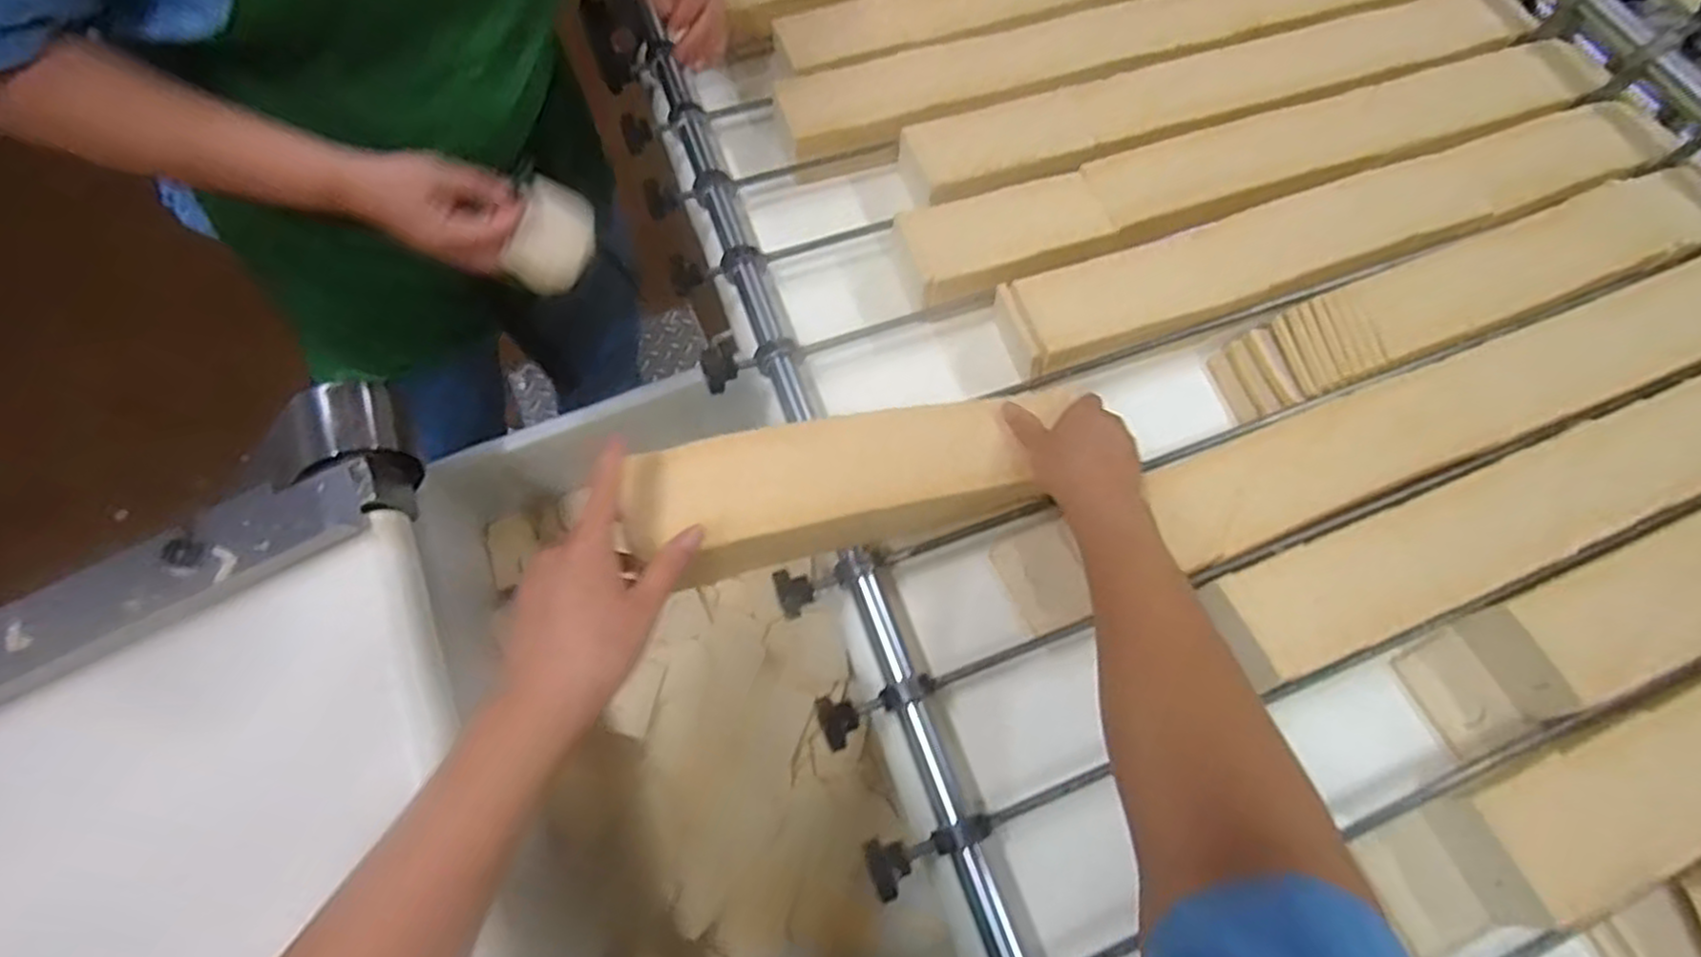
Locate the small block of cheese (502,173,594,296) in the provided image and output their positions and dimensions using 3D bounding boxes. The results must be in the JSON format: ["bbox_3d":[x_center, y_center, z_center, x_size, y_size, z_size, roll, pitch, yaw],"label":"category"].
[{"bbox_3d":[-0.266,-0.214,0.688,0.013,0.068,0.098,6,76,42],"label":"small block of cheese"}]

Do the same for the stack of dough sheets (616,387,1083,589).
[{"bbox_3d":[-0.001,0.001,0.509,0.275,0.051,0.084,-11,67,-19],"label":"stack of dough sheets"}]

